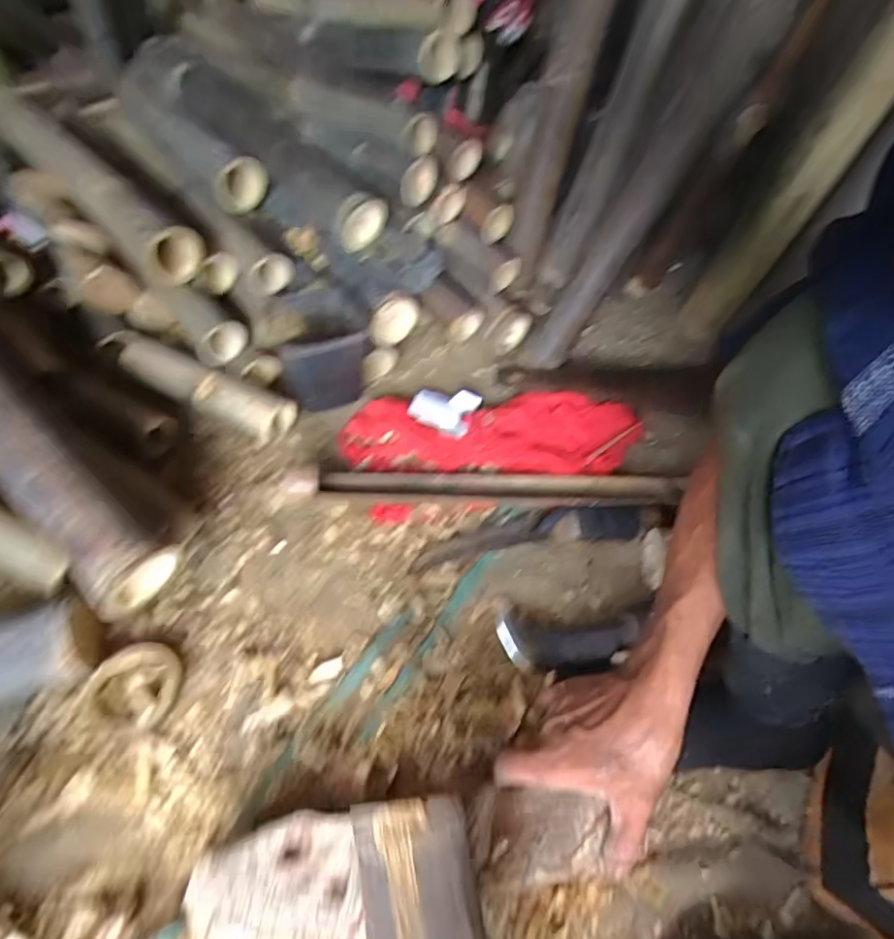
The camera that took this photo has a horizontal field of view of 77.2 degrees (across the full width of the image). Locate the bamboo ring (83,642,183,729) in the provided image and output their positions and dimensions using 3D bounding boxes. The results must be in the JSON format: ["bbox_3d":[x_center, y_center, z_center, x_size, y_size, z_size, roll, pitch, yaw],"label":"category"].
[{"bbox_3d":[-0.290,0.204,0.521,0.083,0.023,0.074,-28,59,-25],"label":"bamboo ring"}]

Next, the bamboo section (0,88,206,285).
[{"bbox_3d":[-0.548,-0.441,0.828,0.065,0.074,0.573,-36,62,-29],"label":"bamboo section"}]

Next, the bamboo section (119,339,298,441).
[{"bbox_3d":[-0.324,-0.109,0.750,0.254,0.062,0.057,22,52,12],"label":"bamboo section"}]

